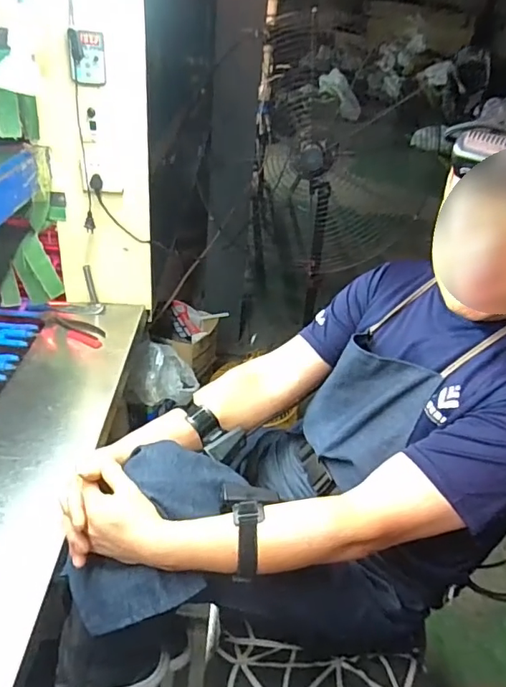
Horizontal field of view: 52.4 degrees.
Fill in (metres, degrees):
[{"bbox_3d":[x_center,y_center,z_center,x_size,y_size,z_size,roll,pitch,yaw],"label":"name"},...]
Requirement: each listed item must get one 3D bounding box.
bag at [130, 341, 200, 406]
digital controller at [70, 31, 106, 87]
[{"bbox_3d":[-0.282,0.100,1.631,0.113,0.254,0.225,28,39,28],"label":"bag"},{"bbox_3d":[-0.343,-0.592,1.071,0.072,0.100,0.030,-8,36,-21],"label":"digital controller"}]

